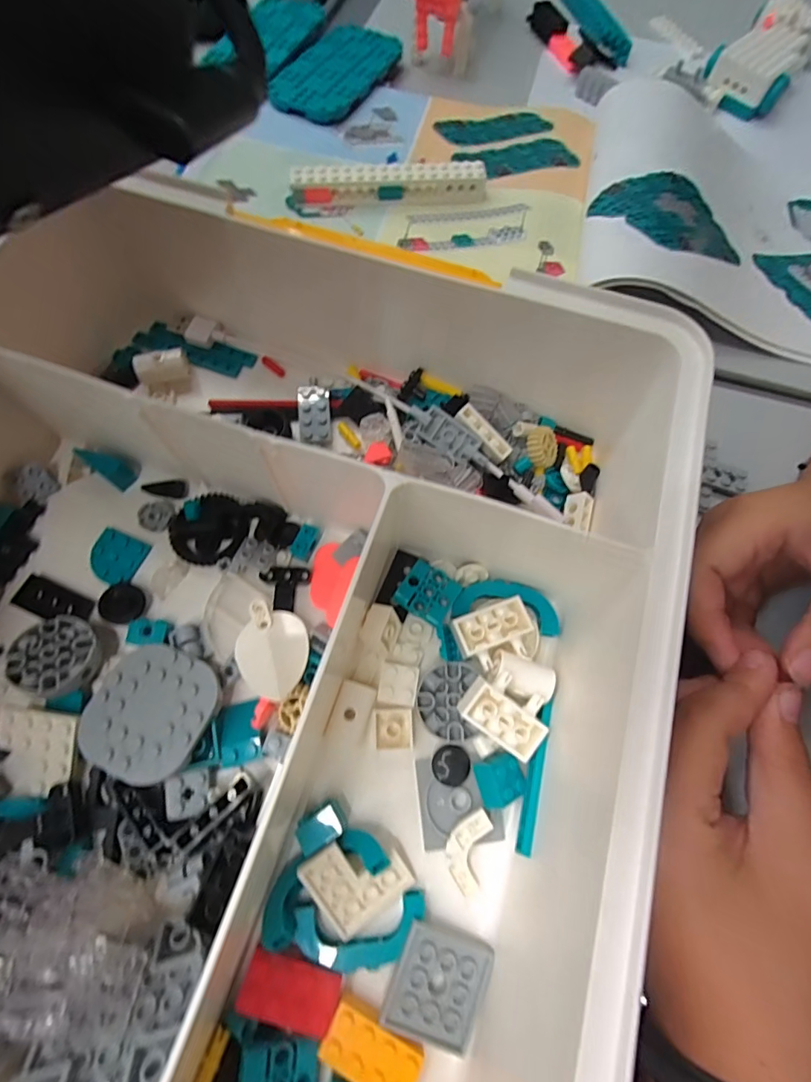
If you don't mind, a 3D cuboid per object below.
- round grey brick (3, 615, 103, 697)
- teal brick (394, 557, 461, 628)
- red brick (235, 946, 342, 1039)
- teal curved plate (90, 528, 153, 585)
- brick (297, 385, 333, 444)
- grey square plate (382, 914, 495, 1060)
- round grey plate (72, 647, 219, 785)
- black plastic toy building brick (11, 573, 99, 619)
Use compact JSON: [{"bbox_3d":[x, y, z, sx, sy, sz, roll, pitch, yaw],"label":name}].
[{"bbox_3d":[-0.142,0.046,0.191,0.032,0.014,0.030,1,69,-2],"label":"round grey brick"},{"bbox_3d":[0.010,0.022,0.208,0.026,0.006,0.024,29,70,9],"label":"teal brick"},{"bbox_3d":[-0.038,0.149,0.154,0.032,0.004,0.017,25,51,-3],"label":"red brick"},{"bbox_3d":[-0.134,0.007,0.217,0.023,0.004,0.023,19,69,5],"label":"teal curved plate"},{"bbox_3d":[-0.047,-0.065,0.242,0.017,0.008,0.031,-3,69,-4],"label":"brick"},{"bbox_3d":[0.012,0.153,0.161,0.031,0.006,0.032,21,69,6],"label":"grey square plate"},{"bbox_3d":[-0.101,0.067,0.185,0.047,0.009,0.047,1,69,-2],"label":"round grey plate"},{"bbox_3d":[-0.157,0.027,0.208,0.033,0.004,0.014,21,69,5],"label":"black plastic toy building brick"}]

